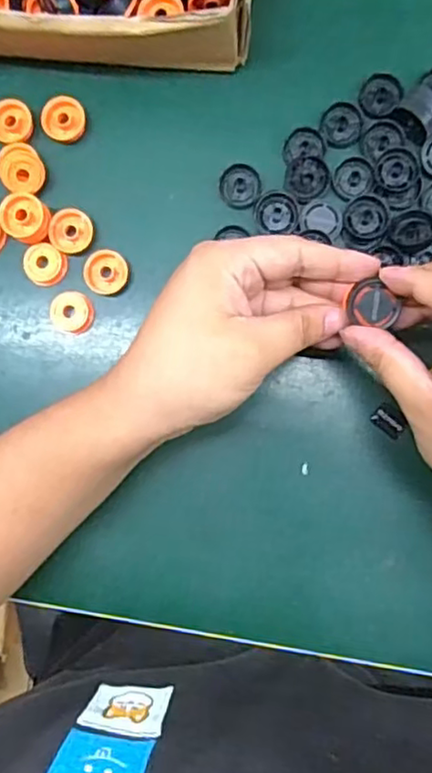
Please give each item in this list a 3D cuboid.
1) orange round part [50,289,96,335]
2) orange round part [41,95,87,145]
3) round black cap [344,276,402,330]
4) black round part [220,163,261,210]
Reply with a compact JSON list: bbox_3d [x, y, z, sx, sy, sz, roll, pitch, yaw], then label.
[{"bbox_3d":[-0.086,-0.044,0.388,0.024,0.006,0.025,0,93,4],"label":"orange round part"},{"bbox_3d":[-0.092,-0.161,0.392,0.025,0.007,0.026,0,93,4],"label":"orange round part"},{"bbox_3d":[0.077,-0.040,0.314,0.025,0.005,0.021,13,93,3],"label":"round black cap"},{"bbox_3d":[0.015,-0.120,0.389,0.024,0.004,0.026,0,93,4],"label":"black round part"}]

